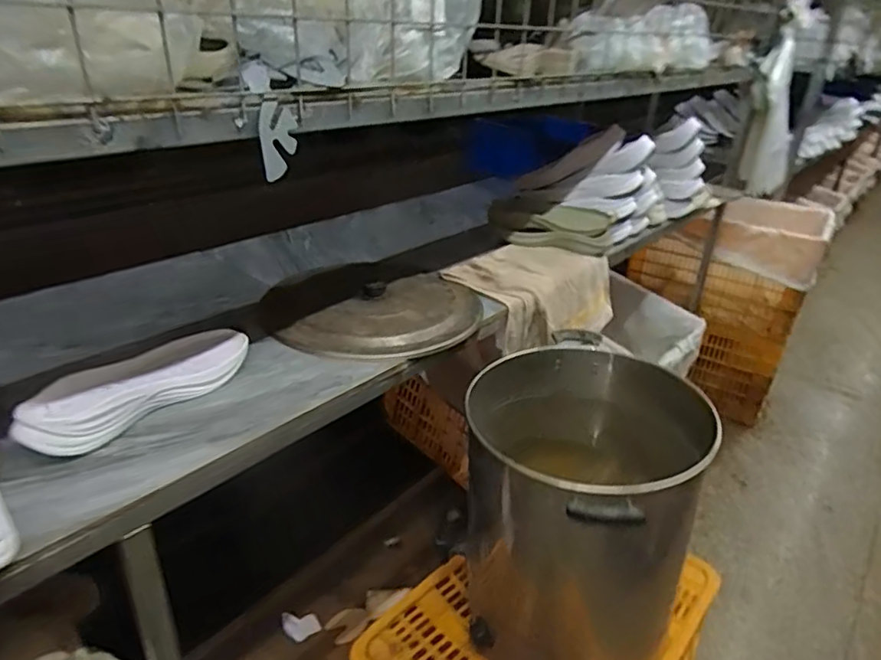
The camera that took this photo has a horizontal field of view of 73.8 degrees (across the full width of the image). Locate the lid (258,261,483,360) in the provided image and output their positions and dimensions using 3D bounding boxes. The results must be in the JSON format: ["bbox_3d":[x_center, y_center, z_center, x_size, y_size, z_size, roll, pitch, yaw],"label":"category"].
[{"bbox_3d":[-0.127,-0.054,1.065,0.368,0.038,0.363,1,27,-1],"label":"lid"}]

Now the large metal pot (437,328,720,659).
[{"bbox_3d":[0.252,0.331,1.081,0.432,0.493,0.421,1,27,-1],"label":"large metal pot"}]

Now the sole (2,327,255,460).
[{"bbox_3d":[-0.396,0.074,0.781,0.109,0.058,0.296,20,32,30],"label":"sole"}]

